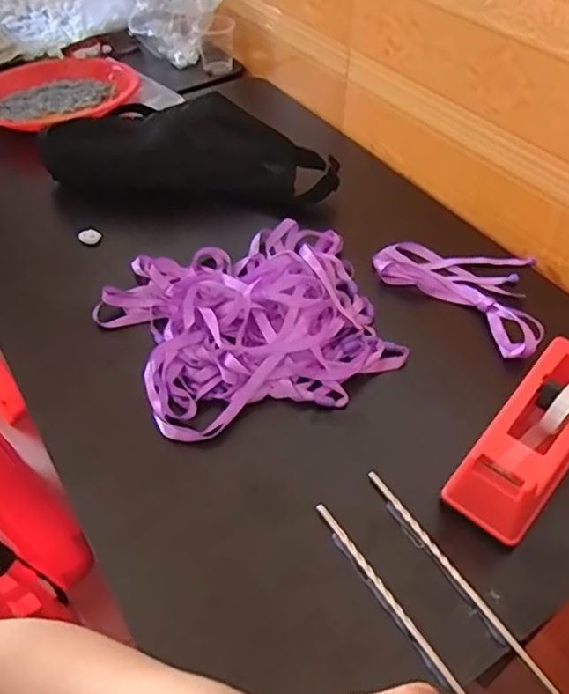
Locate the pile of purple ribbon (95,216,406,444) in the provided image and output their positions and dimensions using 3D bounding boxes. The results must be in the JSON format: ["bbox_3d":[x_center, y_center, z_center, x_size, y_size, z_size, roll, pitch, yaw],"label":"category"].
[{"bbox_3d":[-0.035,-0.037,0.575,0.231,0.030,0.224,-17,49,-14],"label":"pile of purple ribbon"}]

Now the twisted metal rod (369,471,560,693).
[{"bbox_3d":[0.128,0.168,0.409,0.007,0.004,0.223,-26,52,-21],"label":"twisted metal rod"}]

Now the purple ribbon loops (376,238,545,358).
[{"bbox_3d":[0.165,-0.057,0.604,0.156,0.029,0.152,11,48,11],"label":"purple ribbon loops"}]

